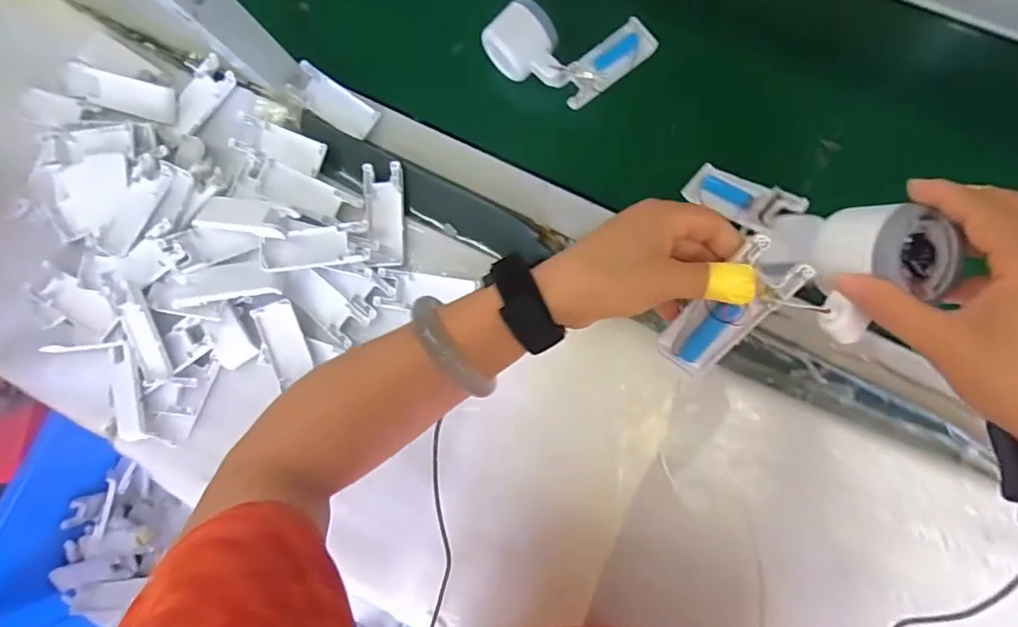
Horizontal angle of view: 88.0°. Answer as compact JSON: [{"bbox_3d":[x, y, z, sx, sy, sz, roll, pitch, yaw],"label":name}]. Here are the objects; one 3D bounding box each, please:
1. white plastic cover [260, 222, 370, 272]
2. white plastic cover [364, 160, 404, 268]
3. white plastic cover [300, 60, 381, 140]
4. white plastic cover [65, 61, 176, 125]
[{"bbox_3d":[-0.190,-0.063,0.519,0.099,0.017,0.038,-12,82,-10],"label":"white plastic cover"},{"bbox_3d":[-0.128,-0.099,0.536,0.039,0.014,0.106,-3,84,7],"label":"white plastic cover"},{"bbox_3d":[-0.188,-0.225,0.564,0.109,0.007,0.040,37,90,10],"label":"white plastic cover"},{"bbox_3d":[-0.430,-0.244,0.580,0.140,0.009,0.036,18,87,9],"label":"white plastic cover"}]

